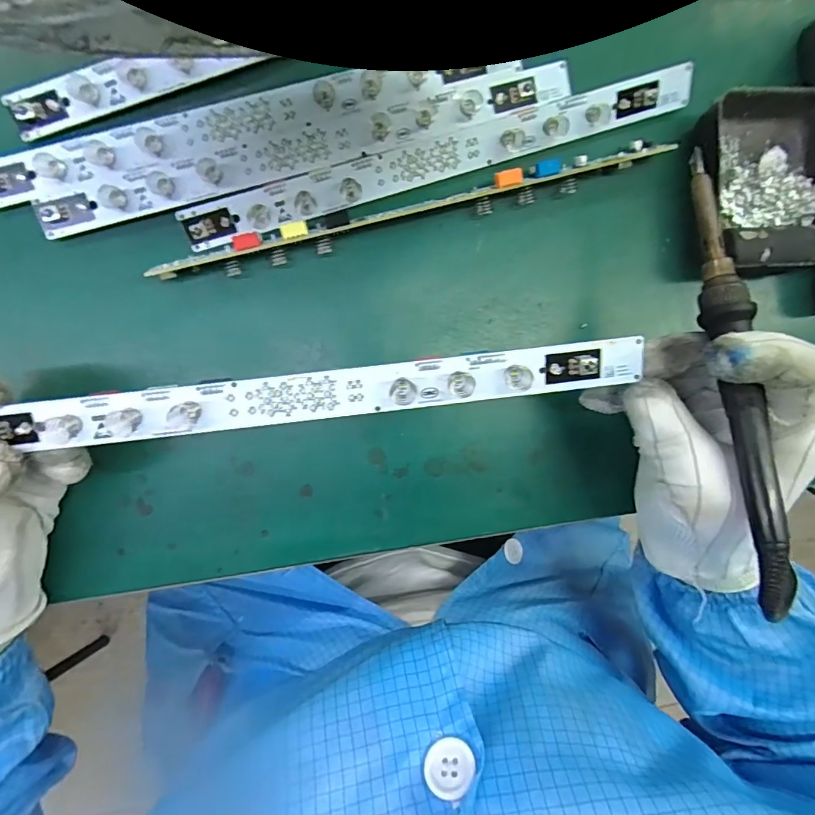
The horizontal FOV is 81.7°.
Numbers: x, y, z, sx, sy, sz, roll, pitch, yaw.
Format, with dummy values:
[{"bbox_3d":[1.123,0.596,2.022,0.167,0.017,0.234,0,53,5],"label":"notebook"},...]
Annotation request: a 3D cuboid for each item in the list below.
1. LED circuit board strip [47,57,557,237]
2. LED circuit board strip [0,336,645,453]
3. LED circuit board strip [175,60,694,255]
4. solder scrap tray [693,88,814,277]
[{"bbox_3d":[-0.050,-0.139,0.249,0.281,0.008,0.022,-18,93,-5],"label":"LED circuit board strip"},{"bbox_3d":[-0.032,-0.006,0.204,0.270,0.005,0.021,-7,104,-3],"label":"LED circuit board strip"},{"bbox_3d":[0.021,-0.137,0.256,0.288,0.008,0.021,-19,116,-3],"label":"LED circuit board strip"},{"bbox_3d":[0.204,-0.127,0.266,0.090,0.034,0.102,-8,92,-5],"label":"solder scrap tray"}]

